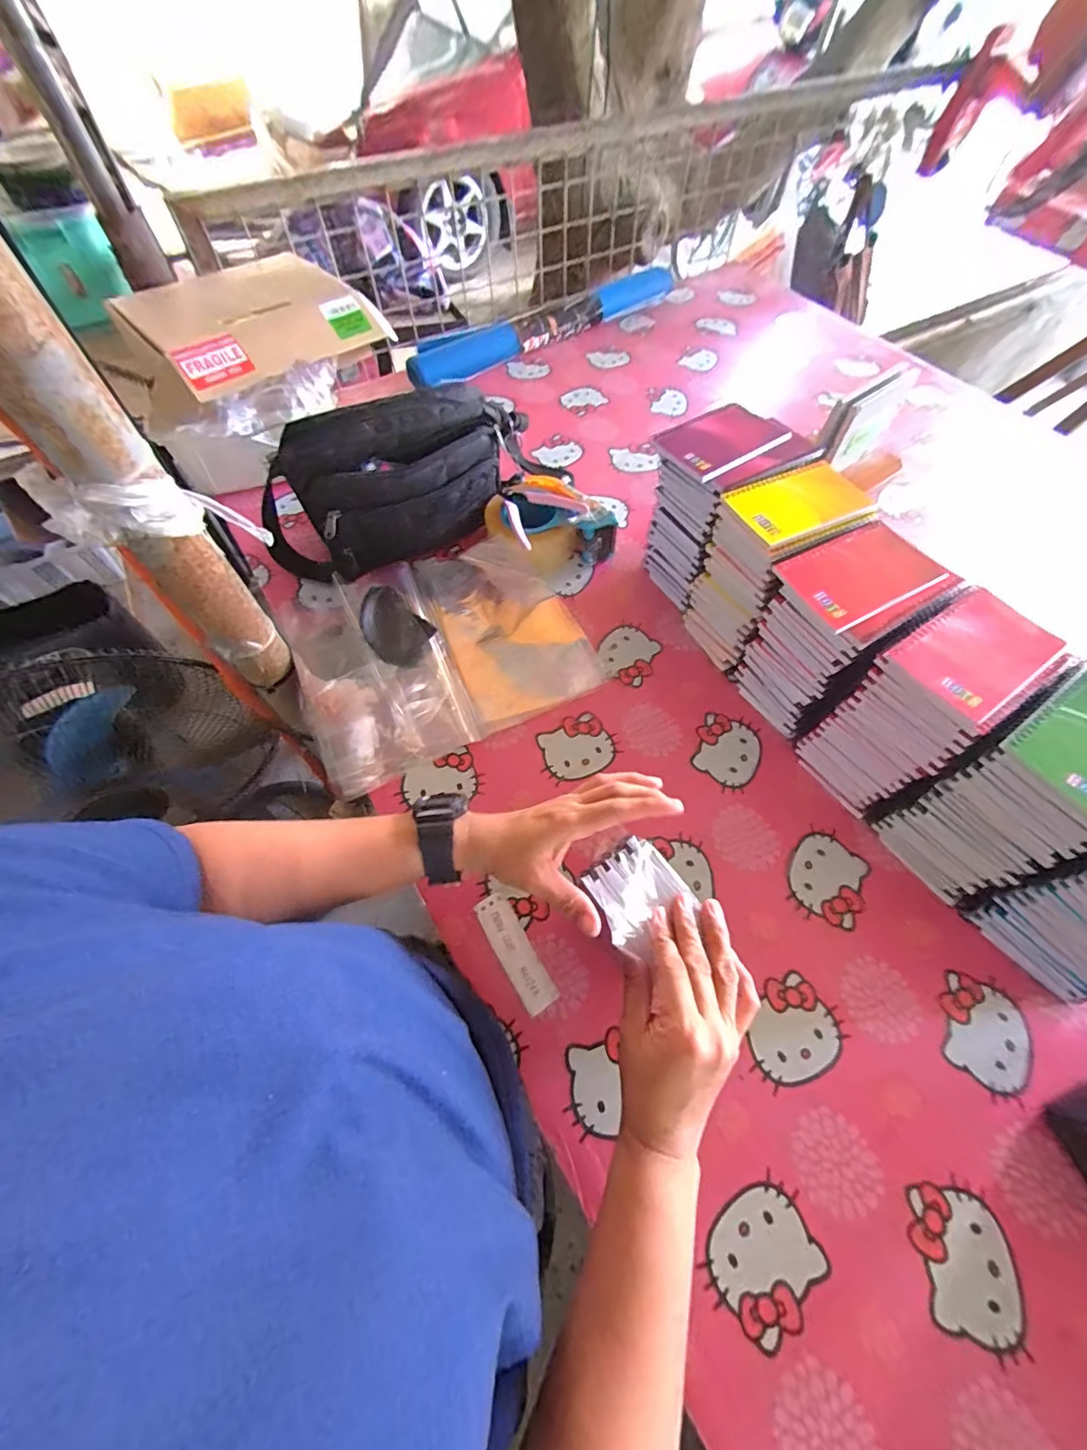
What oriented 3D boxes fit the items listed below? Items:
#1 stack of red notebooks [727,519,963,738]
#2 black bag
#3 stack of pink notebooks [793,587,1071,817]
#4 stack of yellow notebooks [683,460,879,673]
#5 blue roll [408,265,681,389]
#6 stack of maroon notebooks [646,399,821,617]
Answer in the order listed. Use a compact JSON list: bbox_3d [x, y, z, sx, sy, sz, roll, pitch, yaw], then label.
[{"bbox_3d":[0.290,-0.093,0.521,0.127,0.173,0.108,-32,67,-16],"label":"stack of red notebooks"},{"bbox_3d":[-0.155,-0.307,0.632,0.389,0.169,0.093,-26,66,-13],"label":"black bag"},{"bbox_3d":[0.353,-0.015,0.480,0.140,0.171,0.098,-32,67,-16],"label":"stack of pink notebooks"},{"bbox_3d":[0.252,-0.173,0.562,0.136,0.172,0.105,-25,66,-13],"label":"stack of yellow notebooks"},{"bbox_3d":[0.021,-0.763,0.948,0.615,0.046,0.058,-32,67,-16],"label":"blue roll"},{"bbox_3d":[0.205,-0.260,0.607,0.142,0.171,0.119,-31,67,-15],"label":"stack of maroon notebooks"}]

